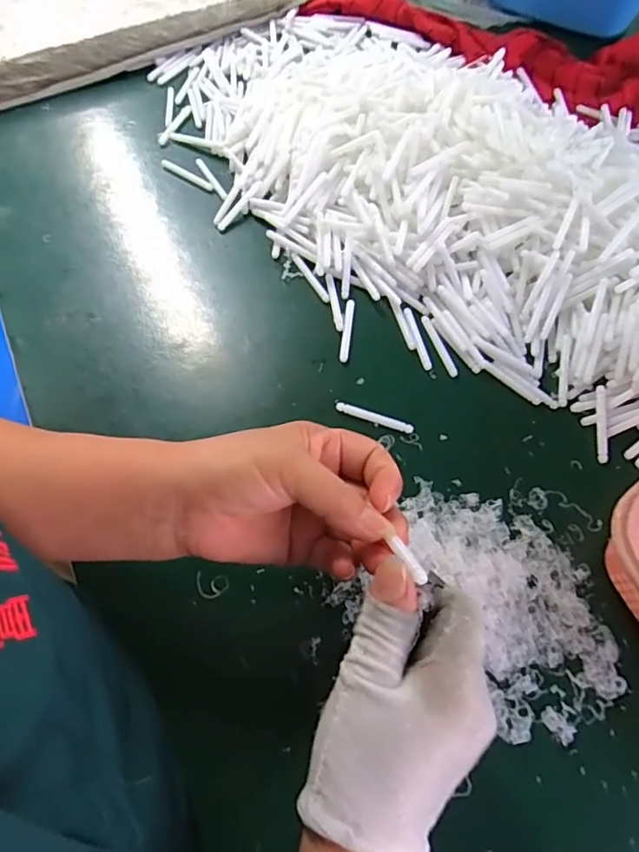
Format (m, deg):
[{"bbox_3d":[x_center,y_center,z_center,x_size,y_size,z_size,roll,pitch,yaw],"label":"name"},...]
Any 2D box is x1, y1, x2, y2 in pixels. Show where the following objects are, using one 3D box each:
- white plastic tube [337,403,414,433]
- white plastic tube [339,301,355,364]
[{"bbox_3d":[0.042,-0.006,0.404,0.058,0.006,0.008,17,65,7],"label":"white plastic tube"},{"bbox_3d":[0.022,-0.078,0.439,0.008,0.004,0.058,7,64,2],"label":"white plastic tube"}]

